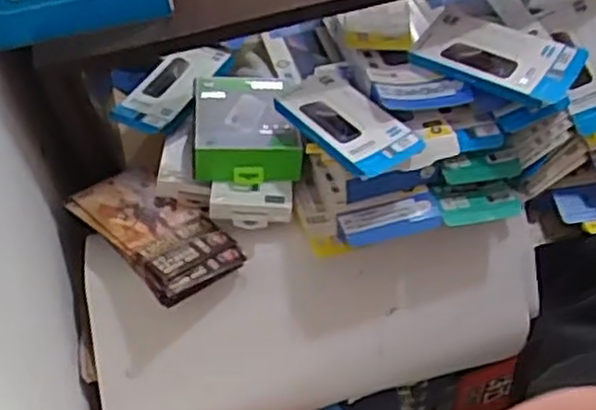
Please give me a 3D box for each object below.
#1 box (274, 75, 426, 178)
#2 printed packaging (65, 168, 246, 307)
[{"bbox_3d":[0.059,-0.107,0.954,0.102,0.023,0.203,-29,45,-15],"label":"box"},{"bbox_3d":[-0.189,0.029,0.989,0.123,0.033,0.230,-25,47,-37],"label":"printed packaging"}]

